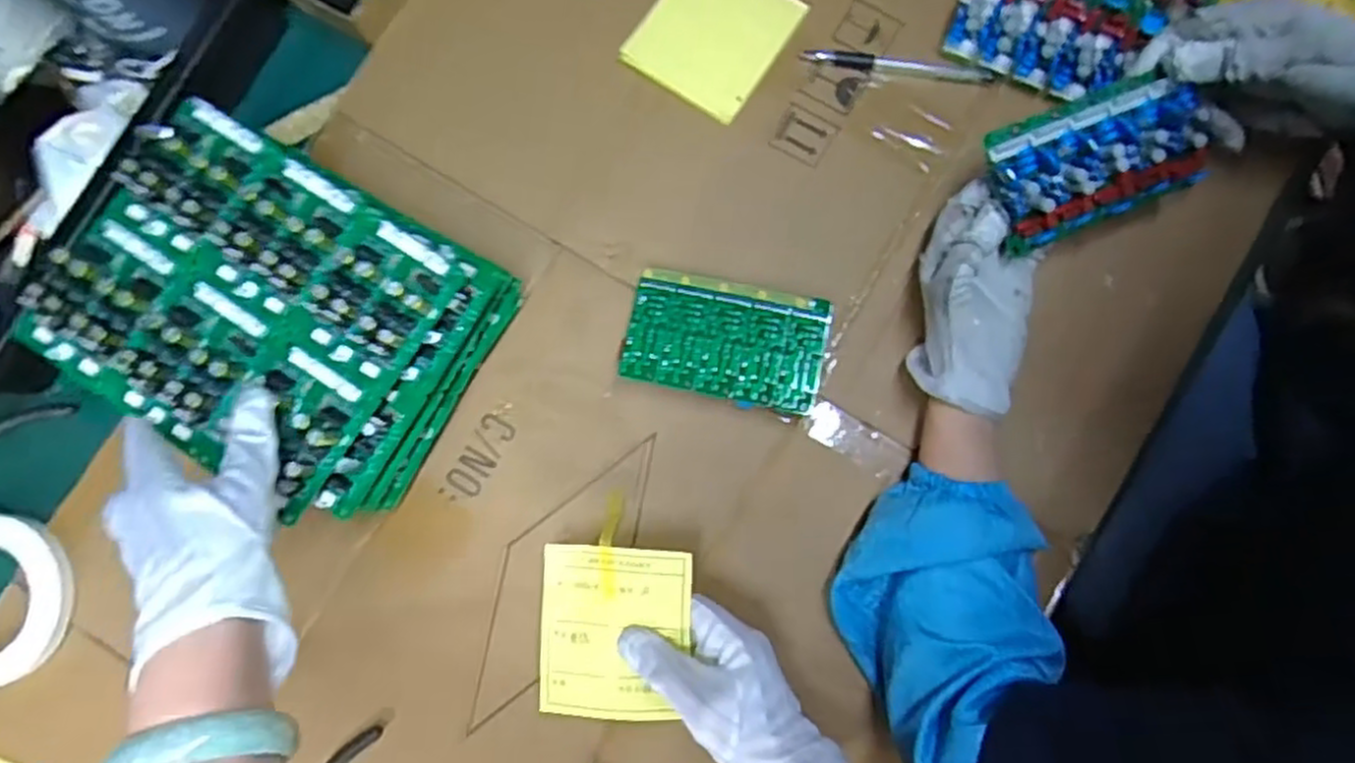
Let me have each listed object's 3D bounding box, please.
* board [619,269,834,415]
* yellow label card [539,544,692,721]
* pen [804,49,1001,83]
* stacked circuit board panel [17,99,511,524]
[{"bbox_3d":[0.032,-0.026,0.516,0.129,0.034,0.078,10,84,6],"label":"board"},{"bbox_3d":[-0.040,0.156,0.473,0.094,0.009,0.105,2,87,17],"label":"yellow label card"},{"bbox_3d":[0.156,-0.225,0.544,0.134,0.011,0.013,8,84,5],"label":"pen"},{"bbox_3d":[-0.247,-0.043,0.477,0.217,0.097,0.176,29,85,4],"label":"stacked circuit board panel"}]

